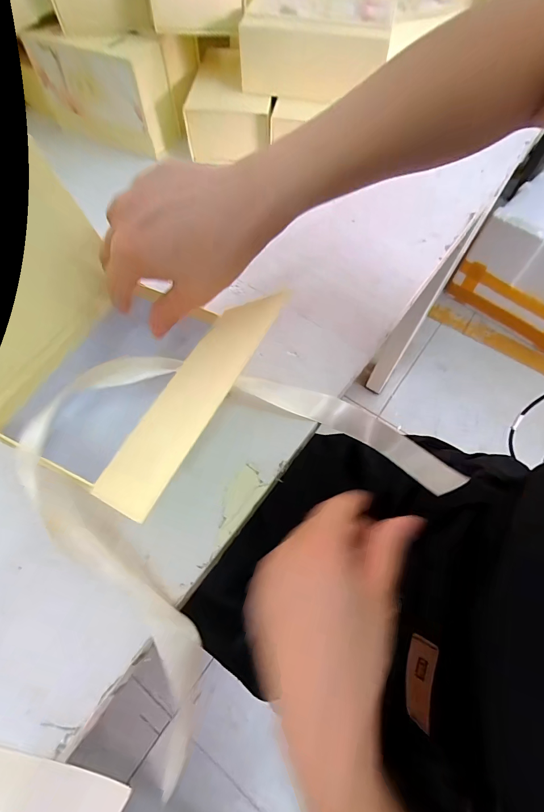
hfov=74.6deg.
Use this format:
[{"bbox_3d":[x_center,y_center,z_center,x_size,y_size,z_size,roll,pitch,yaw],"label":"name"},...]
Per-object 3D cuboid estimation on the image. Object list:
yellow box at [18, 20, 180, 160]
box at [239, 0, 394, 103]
[{"bbox_3d":[-0.210,-0.401,0.449,0.163,0.099,0.064,24,65,11],"label":"yellow box"},{"bbox_3d":[0.048,-0.402,0.398,0.156,0.065,0.076,13,64,6],"label":"box"}]

